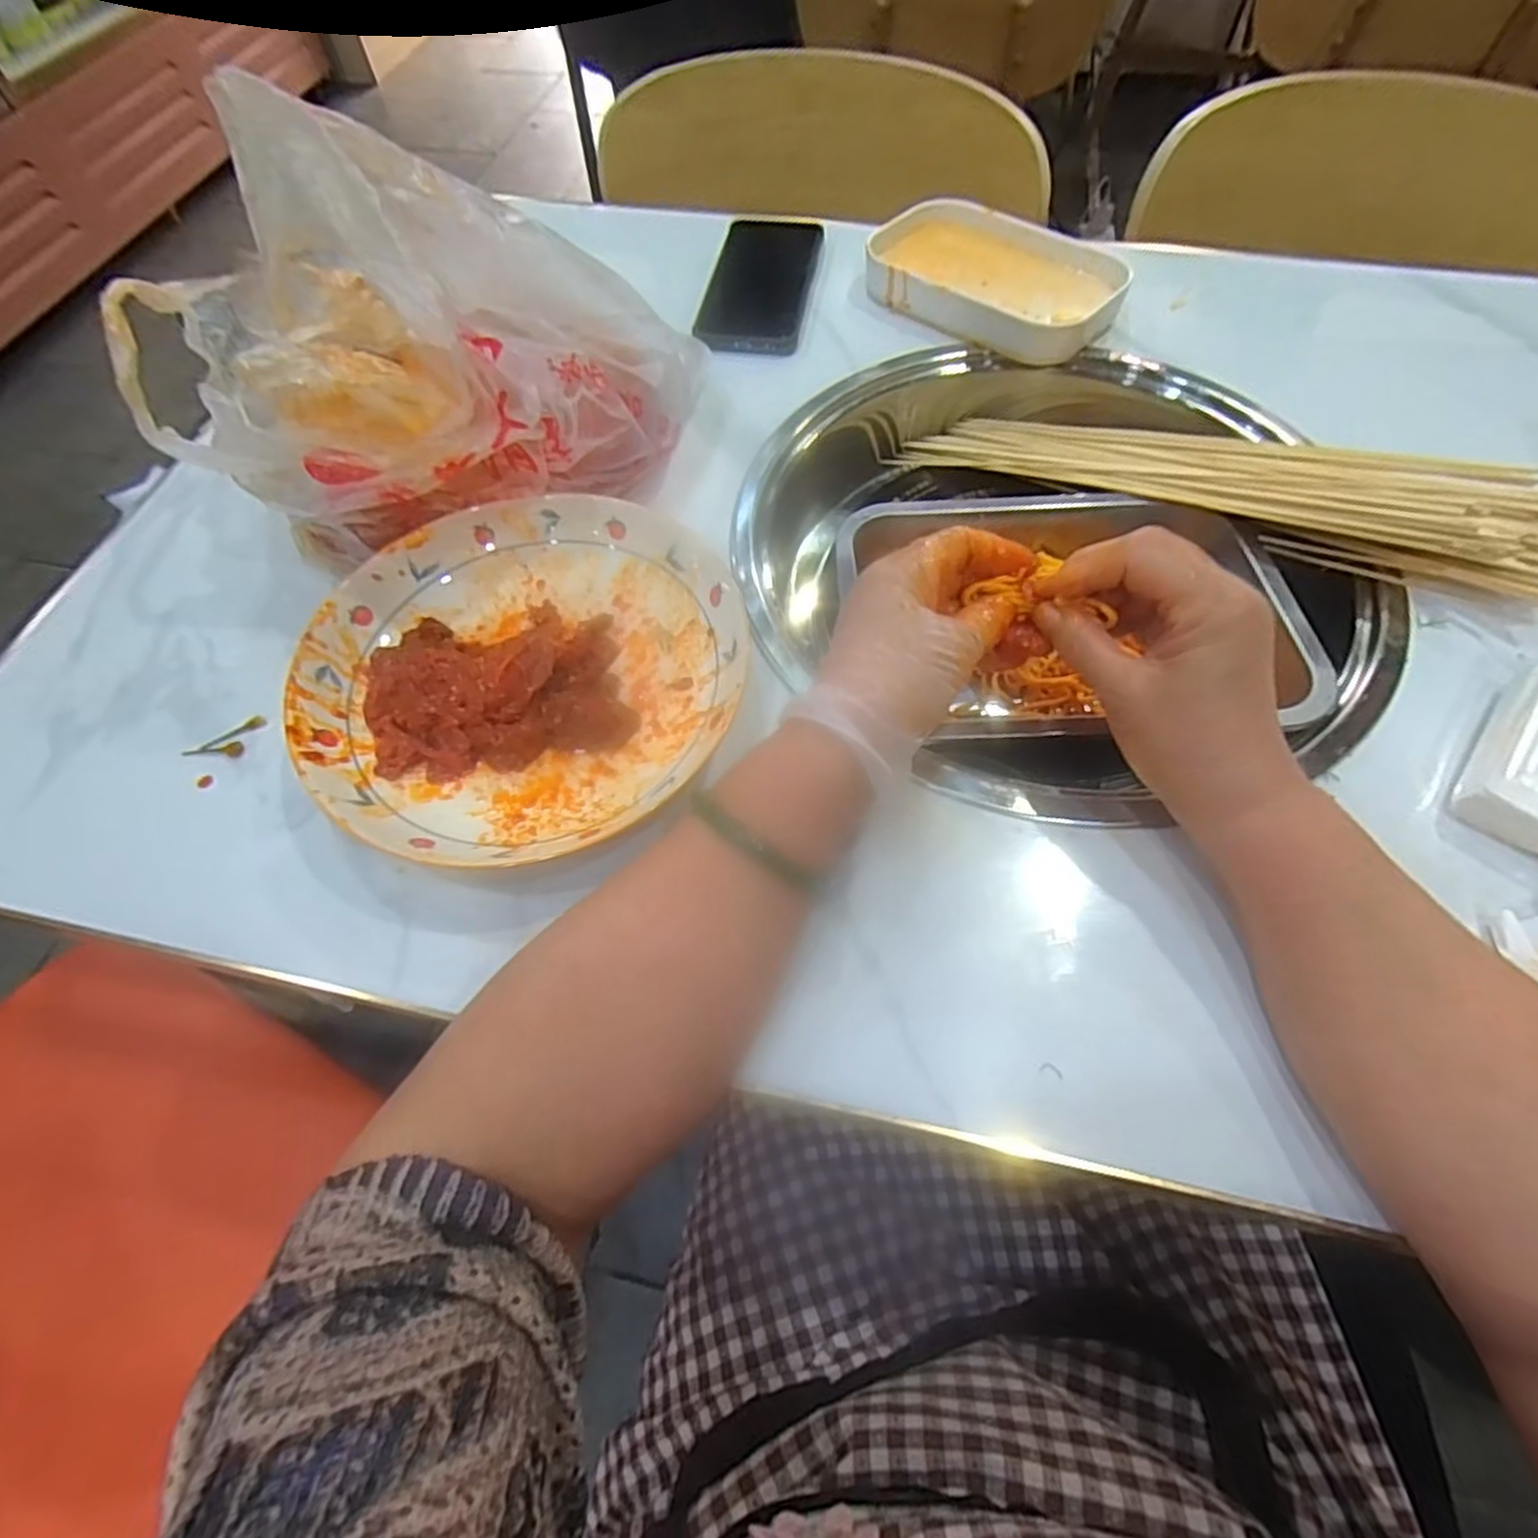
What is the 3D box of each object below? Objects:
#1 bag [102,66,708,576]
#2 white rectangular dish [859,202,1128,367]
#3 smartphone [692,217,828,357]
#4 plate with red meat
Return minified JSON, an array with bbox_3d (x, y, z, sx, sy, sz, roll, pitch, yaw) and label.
[{"bbox_3d":[-0.198,-0.250,0.415,0.240,0.179,0.279,39,69,20],"label":"bag"},{"bbox_3d":[0.169,-0.374,0.571,0.185,0.035,0.128,35,68,19],"label":"white rectangular dish"},{"bbox_3d":[-0.006,-0.387,0.596,0.080,0.015,0.176,8,62,6],"label":"smartphone"},{"bbox_3d":[-0.125,-0.050,0.398,0.220,0.043,0.219,-1,61,1],"label":"plate with red meat"}]

